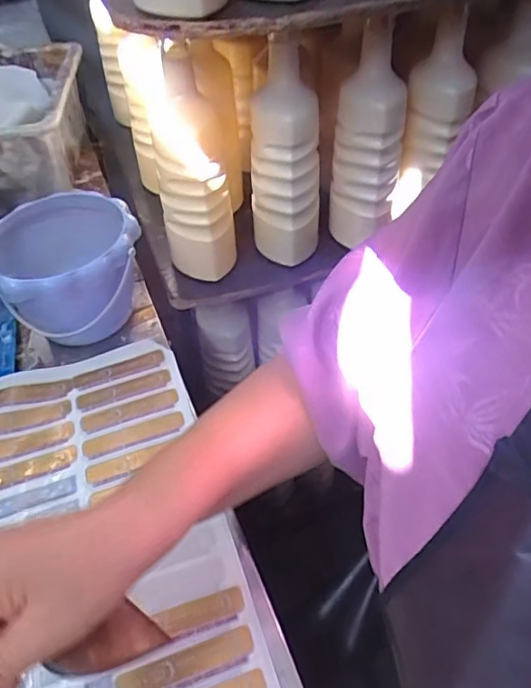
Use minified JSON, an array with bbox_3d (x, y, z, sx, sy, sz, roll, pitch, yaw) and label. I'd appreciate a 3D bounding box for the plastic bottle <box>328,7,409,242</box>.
[{"bbox_3d":[0.105,-0.206,0.577,0.068,0.219,0.055,18,49,20],"label":"plastic bottle"}]

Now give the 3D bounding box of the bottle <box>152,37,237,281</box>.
[{"bbox_3d":[-0.072,-0.170,0.564,0.075,0.221,0.070,-7,45,-4],"label":"bottle"}]

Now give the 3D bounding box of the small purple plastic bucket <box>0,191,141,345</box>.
[{"bbox_3d":[-0.210,-0.071,0.601,0.150,0.121,0.147,-2,45,2],"label":"small purple plastic bucket"}]

